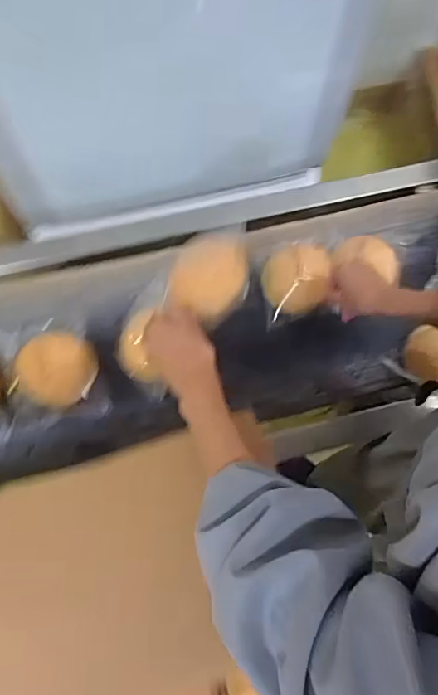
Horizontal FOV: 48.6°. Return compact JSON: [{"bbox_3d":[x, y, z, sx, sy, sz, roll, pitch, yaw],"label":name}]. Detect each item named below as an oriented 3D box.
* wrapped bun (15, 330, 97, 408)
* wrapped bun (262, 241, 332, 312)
[{"bbox_3d":[-0.216,0.028,0.656,0.090,0.057,0.099,1,72,-2],"label":"wrapped bun"},{"bbox_3d":[0.111,-0.101,0.703,0.090,0.046,0.096,6,72,0],"label":"wrapped bun"}]

